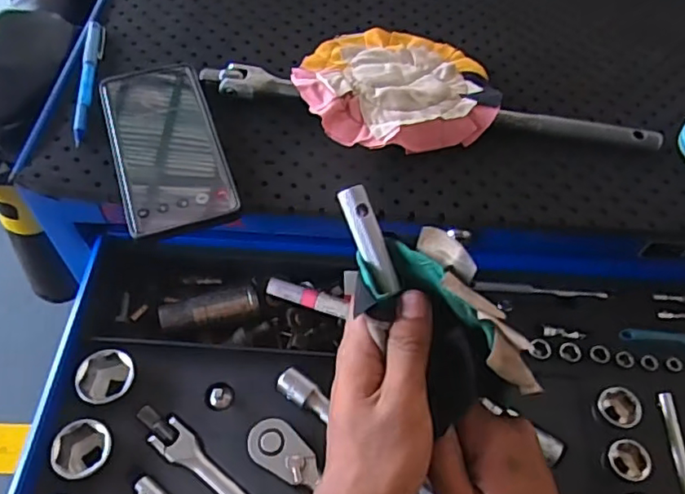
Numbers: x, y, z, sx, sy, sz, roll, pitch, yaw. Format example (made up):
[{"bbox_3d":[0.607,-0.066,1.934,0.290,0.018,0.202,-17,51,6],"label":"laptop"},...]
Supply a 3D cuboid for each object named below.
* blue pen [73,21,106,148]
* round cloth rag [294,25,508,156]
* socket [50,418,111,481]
[{"bbox_3d":[-0.206,-0.140,0.480,0.014,0.015,0.138,-5,56,-6],"label":"blue pen"},{"bbox_3d":[0.043,-0.136,0.483,0.153,0.021,0.150,1,55,-2],"label":"round cloth rag"},{"bbox_3d":[-0.176,0.142,0.405,0.036,0.034,0.036,-4,56,-5],"label":"socket"}]

